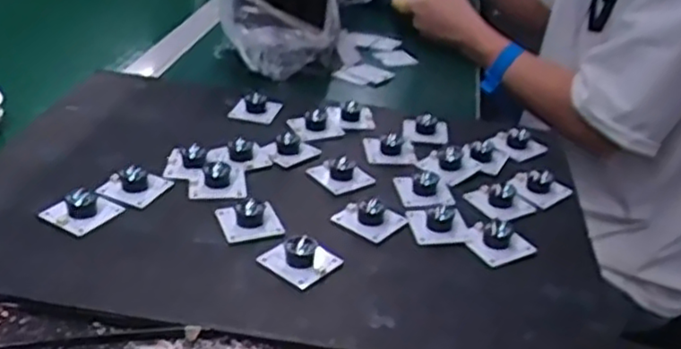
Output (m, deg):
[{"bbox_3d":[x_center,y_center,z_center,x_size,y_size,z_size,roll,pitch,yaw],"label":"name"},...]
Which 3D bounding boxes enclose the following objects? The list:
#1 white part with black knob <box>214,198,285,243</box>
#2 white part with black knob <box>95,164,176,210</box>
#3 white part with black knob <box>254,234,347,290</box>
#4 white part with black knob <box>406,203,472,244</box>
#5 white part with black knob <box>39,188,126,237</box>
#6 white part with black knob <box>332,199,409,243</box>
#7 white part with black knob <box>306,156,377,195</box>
[{"bbox_3d":[-0.066,0.029,0.518,0.040,0.022,0.039,-7,32,-22],"label":"white part with black knob"},{"bbox_3d":[-0.163,0.005,0.552,0.045,0.021,0.046,14,30,14],"label":"white part with black knob"},{"bbox_3d":[-0.028,0.054,0.486,0.044,0.023,0.038,27,35,32],"label":"white part with black knob"},{"bbox_3d":[0.076,0.037,0.539,0.040,0.016,0.041,1,30,-9],"label":"white part with black knob"},{"bbox_3d":[-0.188,0.021,0.516,0.040,0.022,0.043,21,32,24],"label":"white part with black knob"},{"bbox_3d":[0.023,0.032,0.538,0.033,0.022,0.049,-22,40,-40],"label":"white part with black knob"},{"bbox_3d":[0.001,-0.005,0.593,0.042,0.021,0.042,-10,33,-27],"label":"white part with black knob"}]

